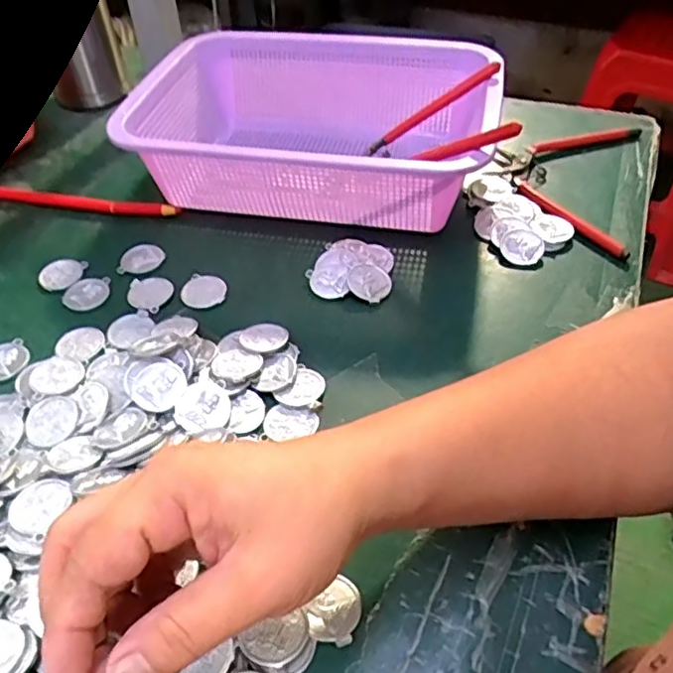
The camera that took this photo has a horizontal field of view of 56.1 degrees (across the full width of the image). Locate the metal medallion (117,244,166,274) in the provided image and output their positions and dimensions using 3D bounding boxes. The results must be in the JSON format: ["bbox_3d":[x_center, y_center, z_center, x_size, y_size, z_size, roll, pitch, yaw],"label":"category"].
[{"bbox_3d":[-0.138,-0.055,0.444,0.033,0.004,0.025,-16,48,-13],"label":"metal medallion"}]

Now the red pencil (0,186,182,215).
[{"bbox_3d":[-0.200,-0.106,0.492,0.163,0.011,0.015,10,47,12],"label":"red pencil"}]

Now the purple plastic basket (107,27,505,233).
[{"bbox_3d":[-0.016,-0.156,0.485,0.257,0.078,0.191,8,47,10],"label":"purple plastic basket"}]

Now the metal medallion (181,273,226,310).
[{"bbox_3d":[-0.088,-0.030,0.419,0.029,0.005,0.028,-1,46,1],"label":"metal medallion"}]

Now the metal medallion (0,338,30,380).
[{"bbox_3d":[-0.204,0.014,0.385,0.030,0.004,0.028,-27,51,-22],"label":"metal medallion"}]

